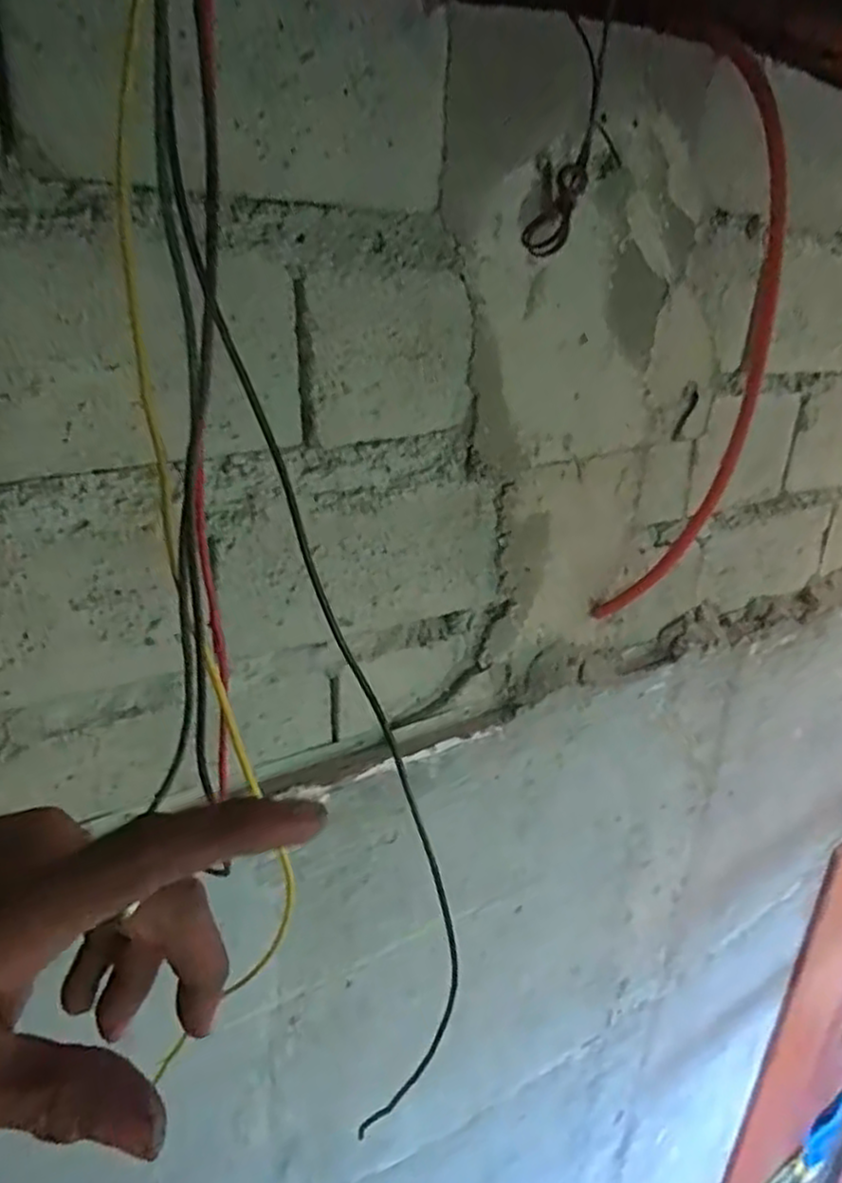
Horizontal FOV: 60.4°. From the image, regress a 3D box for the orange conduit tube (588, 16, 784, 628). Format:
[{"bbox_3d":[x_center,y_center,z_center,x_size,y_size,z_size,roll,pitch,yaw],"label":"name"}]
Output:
[{"bbox_3d":[0.404,-0.329,1.050,0.166,0.756,0.174,12,26,21],"label":"orange conduit tube"}]

